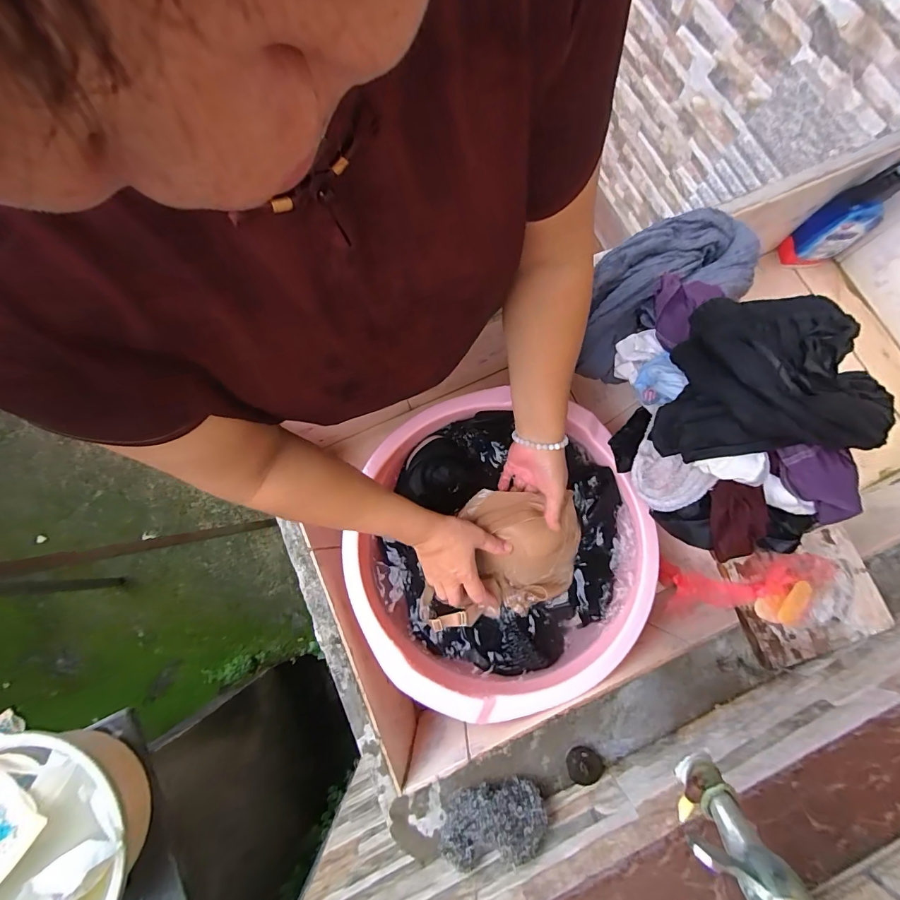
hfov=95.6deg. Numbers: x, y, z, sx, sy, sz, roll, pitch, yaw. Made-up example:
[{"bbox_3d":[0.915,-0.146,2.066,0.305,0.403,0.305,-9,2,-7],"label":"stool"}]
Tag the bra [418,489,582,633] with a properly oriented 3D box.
[{"bbox_3d":[0.064,0.139,0.546,0.222,0.052,0.159,-11,78,-2],"label":"bra"}]

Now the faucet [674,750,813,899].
[{"bbox_3d":[0.185,0.259,0.242,0.046,0.068,0.103,-32,79,-6],"label":"faucet"}]

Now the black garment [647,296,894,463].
[{"bbox_3d":[0.317,-0.075,0.412,0.181,0.098,0.156,-1,78,1],"label":"black garment"}]

